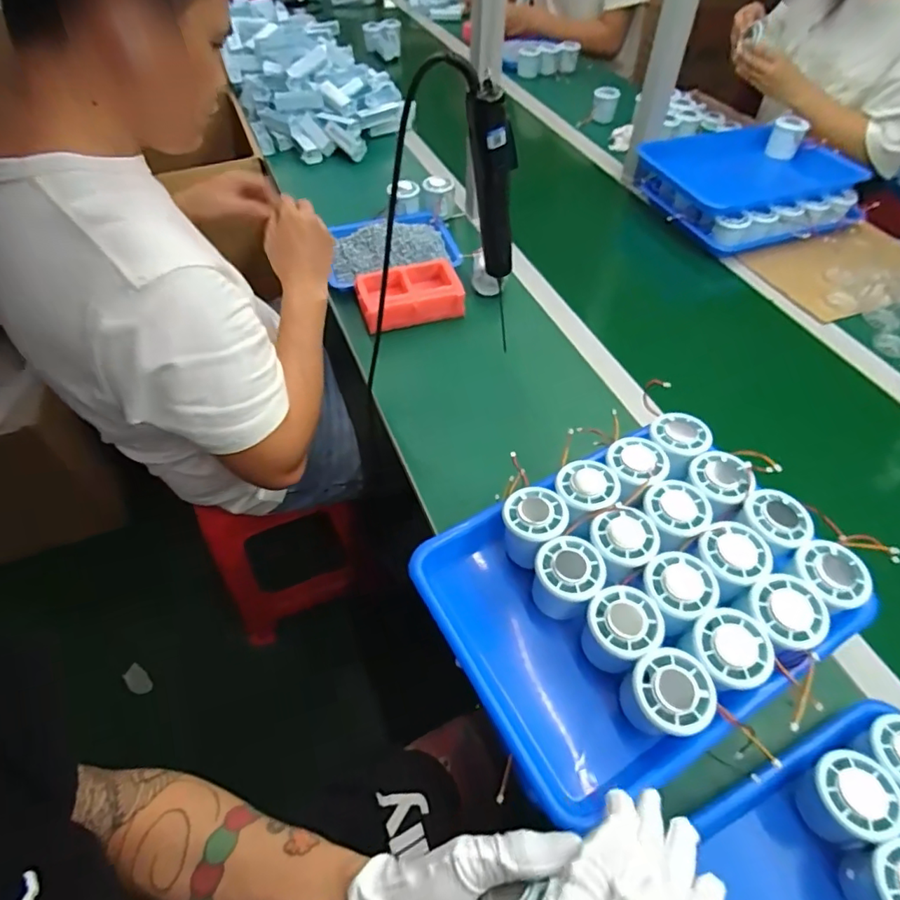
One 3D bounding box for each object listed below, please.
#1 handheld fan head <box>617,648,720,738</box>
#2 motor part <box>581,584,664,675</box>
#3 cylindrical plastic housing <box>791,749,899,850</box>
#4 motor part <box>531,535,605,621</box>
[{"bbox_3d":[0.163,0.189,0.416,0.054,0.064,0.054,-13,56,-9],"label":"handheld fan head"},{"bbox_3d":[0.139,0.149,0.449,0.054,0.062,0.052,0,55,0],"label":"motor part"},{"bbox_3d":[0.302,0.269,0.422,0.057,0.059,0.059,-6,55,-5],"label":"cylindrical plastic housing"},{"bbox_3d":[0.101,0.113,0.476,0.052,0.058,0.055,0,55,0],"label":"motor part"}]

